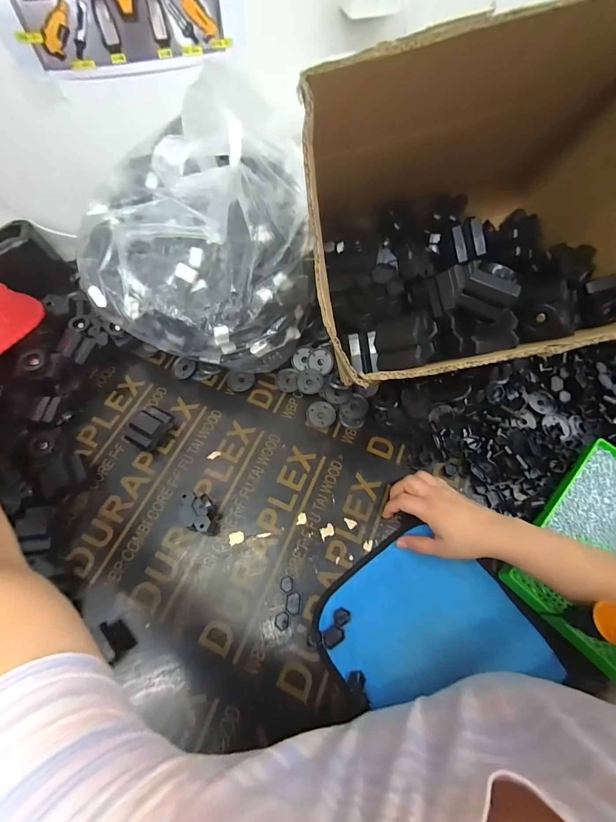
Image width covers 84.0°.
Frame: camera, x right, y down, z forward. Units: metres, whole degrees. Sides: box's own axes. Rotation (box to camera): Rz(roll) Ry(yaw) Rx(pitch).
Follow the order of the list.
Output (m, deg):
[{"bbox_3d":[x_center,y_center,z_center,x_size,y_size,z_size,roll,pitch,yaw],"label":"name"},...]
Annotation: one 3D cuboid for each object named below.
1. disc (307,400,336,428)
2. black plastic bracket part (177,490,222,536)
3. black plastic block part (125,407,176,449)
[{"bbox_3d":[0.020,0.004,0.511,0.042,0.004,0.042,1,64,-2],"label":"disc"},{"bbox_3d":[-0.135,0.129,0.429,0.043,0.041,0.044,9,64,2],"label":"black plastic bracket part"},{"bbox_3d":[-0.219,0.024,0.479,0.039,0.045,0.057,28,67,11],"label":"black plastic block part"}]

